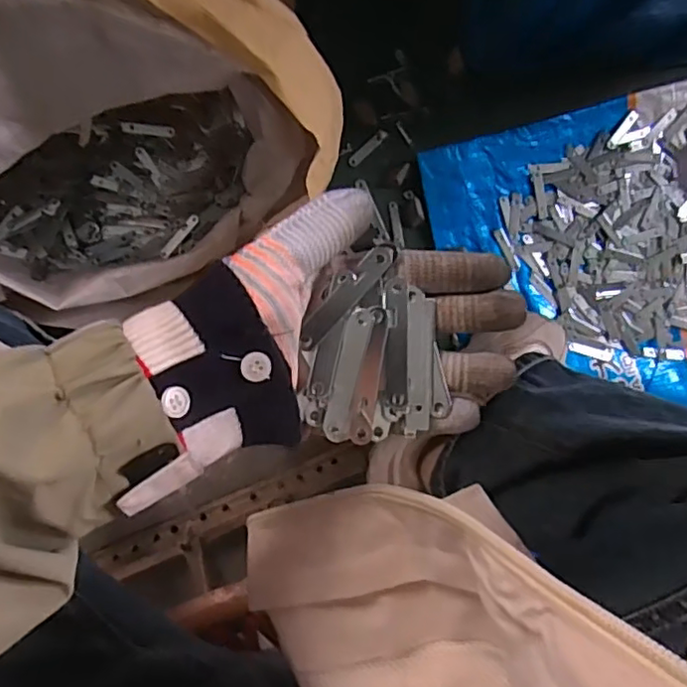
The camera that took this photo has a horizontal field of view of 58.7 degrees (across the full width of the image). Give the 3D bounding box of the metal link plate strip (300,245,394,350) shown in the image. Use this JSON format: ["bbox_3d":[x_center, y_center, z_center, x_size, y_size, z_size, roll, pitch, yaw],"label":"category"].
[{"bbox_3d":[0.002,-0.020,0.258,0.009,0.004,0.053,42,89,-7],"label":"metal link plate strip"}]

